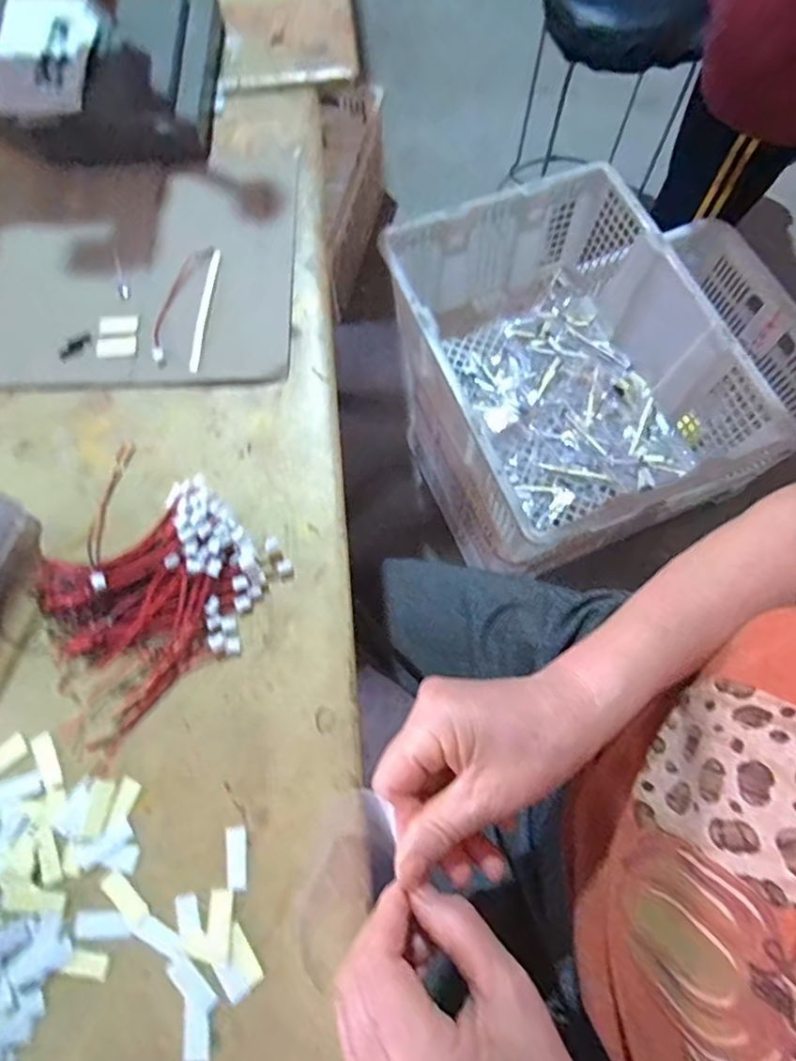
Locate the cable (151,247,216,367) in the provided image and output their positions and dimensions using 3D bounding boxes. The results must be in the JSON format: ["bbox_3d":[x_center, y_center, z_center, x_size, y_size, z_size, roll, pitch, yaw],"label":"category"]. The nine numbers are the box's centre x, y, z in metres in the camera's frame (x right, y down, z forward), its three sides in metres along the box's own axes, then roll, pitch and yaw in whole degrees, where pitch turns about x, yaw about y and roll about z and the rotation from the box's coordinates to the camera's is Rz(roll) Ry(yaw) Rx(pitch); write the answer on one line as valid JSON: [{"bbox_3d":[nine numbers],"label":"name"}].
[{"bbox_3d":[-0.159,-0.164,0.398,0.020,0.004,0.100,15,73,5],"label":"cable"}]

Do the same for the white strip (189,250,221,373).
[{"bbox_3d":[-0.138,-0.158,0.395,0.008,0.004,0.100,4,72,2],"label":"white strip"}]

